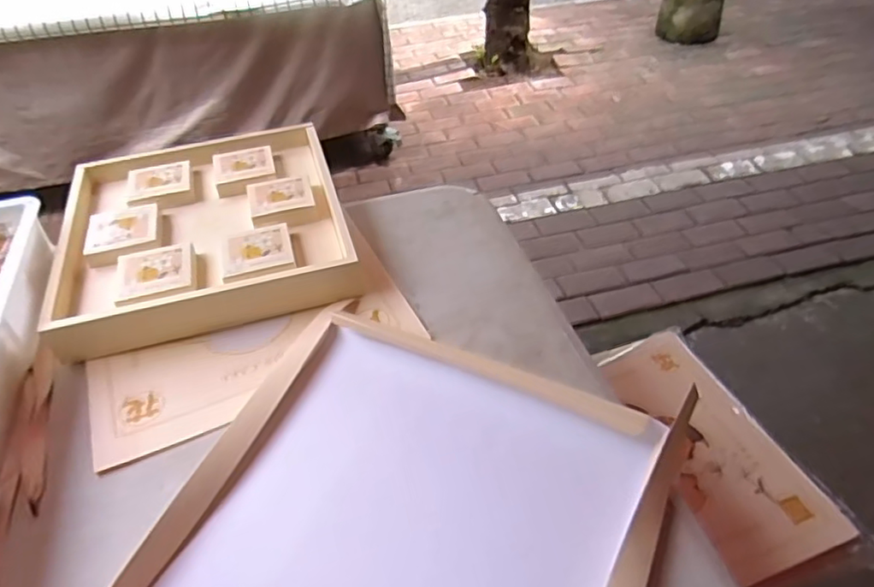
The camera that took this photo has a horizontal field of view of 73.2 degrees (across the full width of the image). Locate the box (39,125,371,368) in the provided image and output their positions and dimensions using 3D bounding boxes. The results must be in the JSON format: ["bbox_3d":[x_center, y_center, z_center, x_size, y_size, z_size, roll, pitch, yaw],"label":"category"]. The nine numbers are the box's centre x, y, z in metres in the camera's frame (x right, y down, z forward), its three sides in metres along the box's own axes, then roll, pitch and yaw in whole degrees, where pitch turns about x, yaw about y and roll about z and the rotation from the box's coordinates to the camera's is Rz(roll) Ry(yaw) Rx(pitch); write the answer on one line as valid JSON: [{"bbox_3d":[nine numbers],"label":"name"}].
[{"bbox_3d":[-0.317,-0.109,0.806,0.346,0.053,0.394,-14,45,-12],"label":"box"}]

